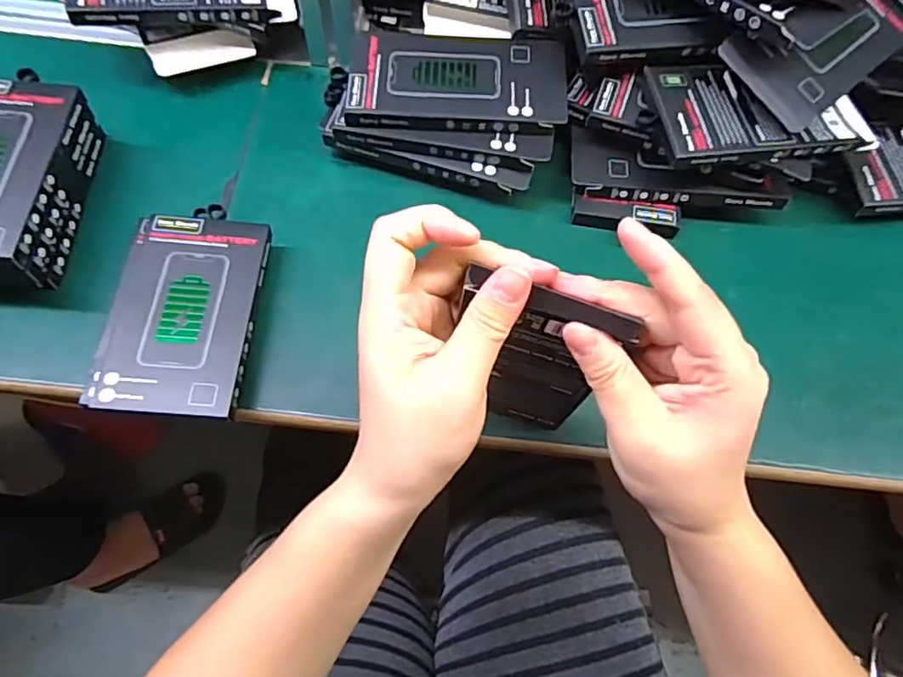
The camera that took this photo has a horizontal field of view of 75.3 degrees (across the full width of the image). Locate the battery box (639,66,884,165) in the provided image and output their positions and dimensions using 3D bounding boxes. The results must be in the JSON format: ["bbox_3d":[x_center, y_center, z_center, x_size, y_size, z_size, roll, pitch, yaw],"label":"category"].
[{"bbox_3d":[0.207,-0.150,0.393,0.148,0.015,0.073,-3,72,-6],"label":"battery box"}]

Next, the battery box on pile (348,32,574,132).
[{"bbox_3d":[0.005,-0.181,0.413,0.150,0.011,0.077,2,64,-3],"label":"battery box on pile"}]

